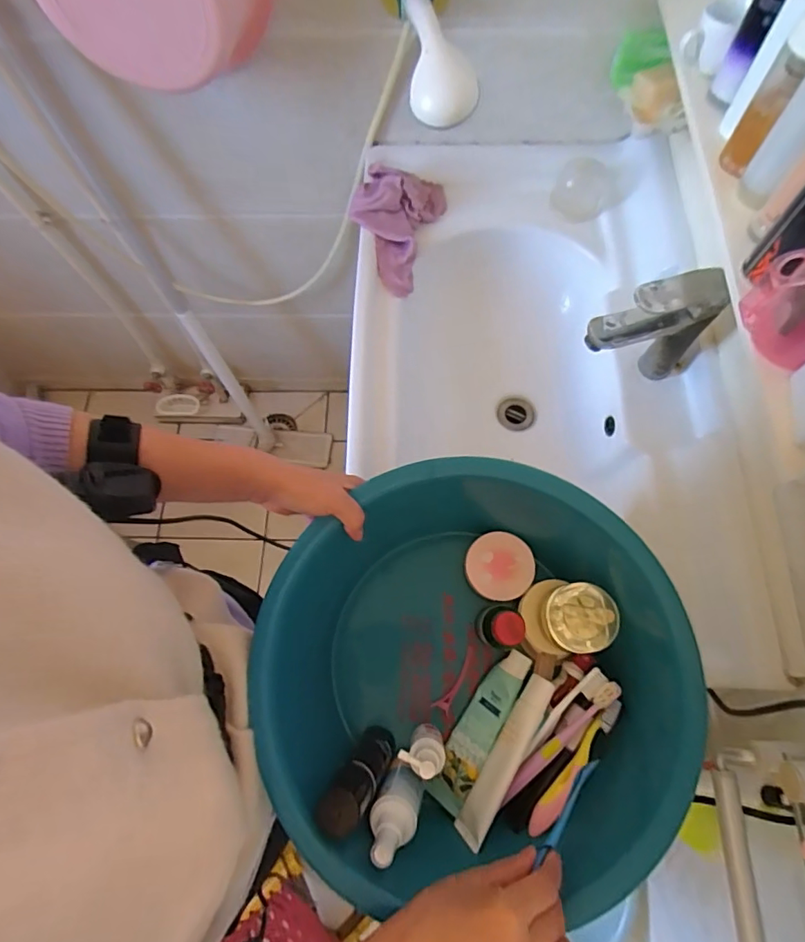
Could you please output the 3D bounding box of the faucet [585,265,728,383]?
[{"bbox_3d":[0.299,-0.165,0.620,0.159,0.172,0.041,-7,70,-1],"label":"faucet"}]

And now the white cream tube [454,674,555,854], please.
[{"bbox_3d":[0.098,0.270,0.484,0.027,0.024,0.155,29,73,12],"label":"white cream tube"}]

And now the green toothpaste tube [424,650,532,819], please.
[{"bbox_3d":[0.079,0.258,0.518,0.039,0.021,0.162,26,81,33],"label":"green toothpaste tube"}]

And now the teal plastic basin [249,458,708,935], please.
[{"bbox_3d":[0.063,0.190,0.497,0.336,0.163,0.350,0,70,1],"label":"teal plastic basin"}]

